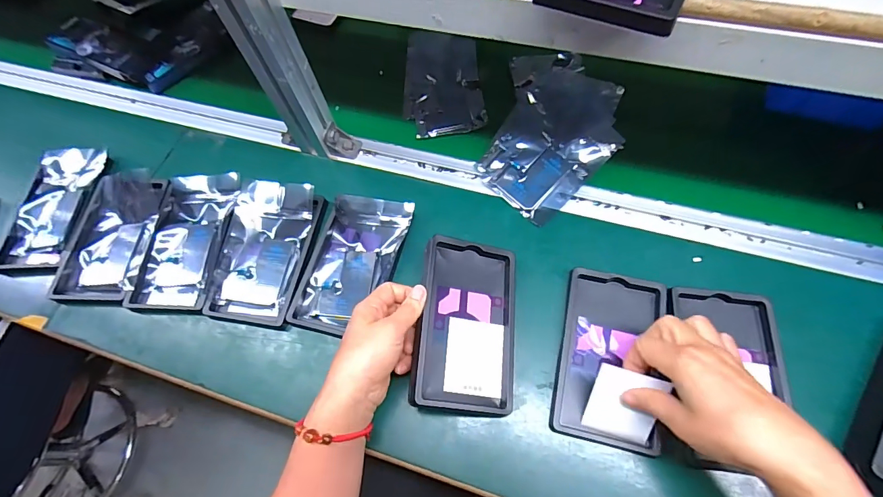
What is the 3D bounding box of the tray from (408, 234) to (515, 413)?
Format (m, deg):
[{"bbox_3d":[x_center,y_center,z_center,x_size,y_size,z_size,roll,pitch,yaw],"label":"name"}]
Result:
[{"bbox_3d":[0.025,0.071,0.393,0.097,0.017,0.160,12,66,-15],"label":"tray"}]

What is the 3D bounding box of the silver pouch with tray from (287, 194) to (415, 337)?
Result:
[{"bbox_3d":[-0.100,0.014,0.446,0.096,0.032,0.157,14,65,11],"label":"silver pouch with tray"}]

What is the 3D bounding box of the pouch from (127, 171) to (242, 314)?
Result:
[{"bbox_3d":[-0.295,-0.014,0.473,0.095,0.027,0.164,2,63,5],"label":"pouch"}]

